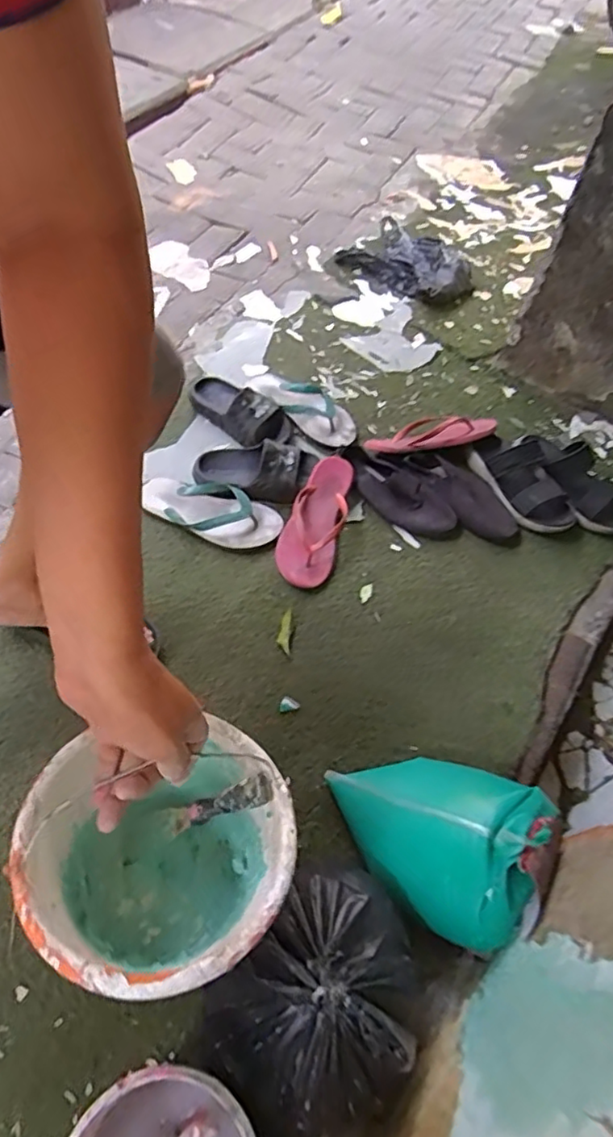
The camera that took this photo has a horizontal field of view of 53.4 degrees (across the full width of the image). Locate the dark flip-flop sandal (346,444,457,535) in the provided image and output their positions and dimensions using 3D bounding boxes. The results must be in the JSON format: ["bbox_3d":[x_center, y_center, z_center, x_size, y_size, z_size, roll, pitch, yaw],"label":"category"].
[{"bbox_3d":[0.155,-0.134,1.060,0.222,0.033,0.088,39,60,22],"label":"dark flip-flop sandal"}]

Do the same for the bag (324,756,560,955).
[{"bbox_3d":[0.151,0.289,0.711,0.241,0.166,0.183,39,60,17],"label":"bag"}]

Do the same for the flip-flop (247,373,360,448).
[{"bbox_3d":[0.002,-0.318,1.188,0.114,0.037,0.259,-37,64,-26],"label":"flip-flop"}]

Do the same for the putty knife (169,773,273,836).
[{"bbox_3d":[-0.091,0.238,0.613,0.131,0.013,0.026,-28,51,24],"label":"putty knife"}]

